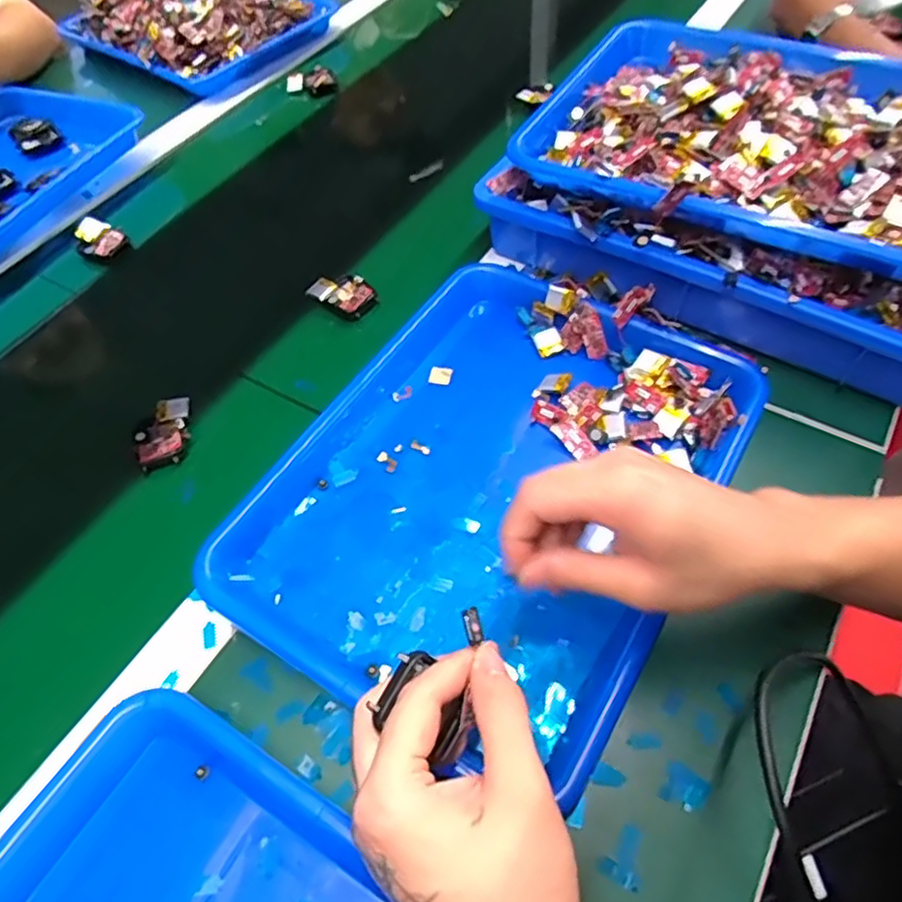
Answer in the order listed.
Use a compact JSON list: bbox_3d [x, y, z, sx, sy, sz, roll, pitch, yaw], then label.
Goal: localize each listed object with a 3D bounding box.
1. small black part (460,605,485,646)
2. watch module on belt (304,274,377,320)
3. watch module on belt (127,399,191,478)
[{"bbox_3d":[0.009,0.075,0.272,0.007,0.004,0.015,-12,71,-6],"label":"small black part"},{"bbox_3d":[-0.090,-0.134,0.541,0.053,0.014,0.039,28,62,20],"label":"watch module on belt"},{"bbox_3d":[-0.210,-0.013,0.467,0.052,0.014,0.045,-35,61,-18],"label":"watch module on belt"}]

